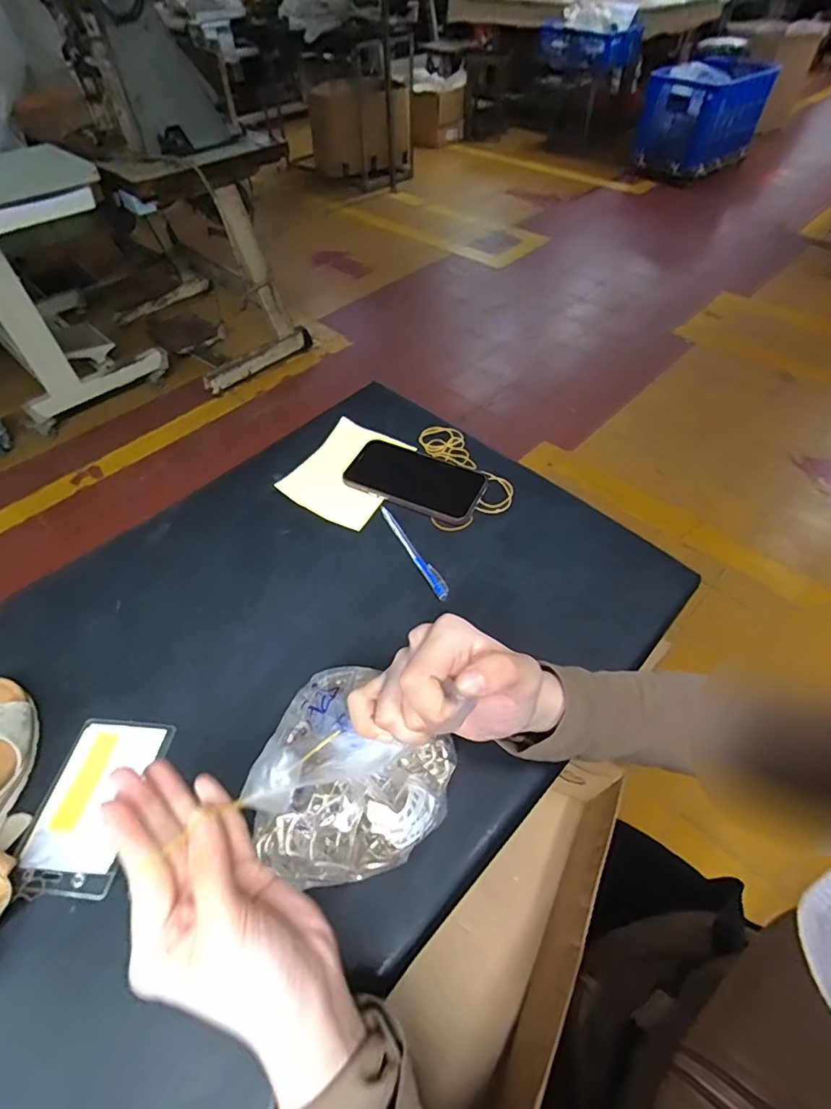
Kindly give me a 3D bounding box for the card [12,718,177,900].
[{"bbox_3d":[-0.252,0.190,0.399,0.085,0.009,0.126,-1,46,8],"label":"card"}]

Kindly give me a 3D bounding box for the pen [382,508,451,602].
[{"bbox_3d":[-0.001,-0.007,0.546,0.014,0.010,0.134,-24,57,-18],"label":"pen"}]

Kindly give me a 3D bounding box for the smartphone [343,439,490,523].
[{"bbox_3d":[0.001,-0.089,0.609,0.159,0.016,0.085,23,56,16],"label":"smartphone"}]

